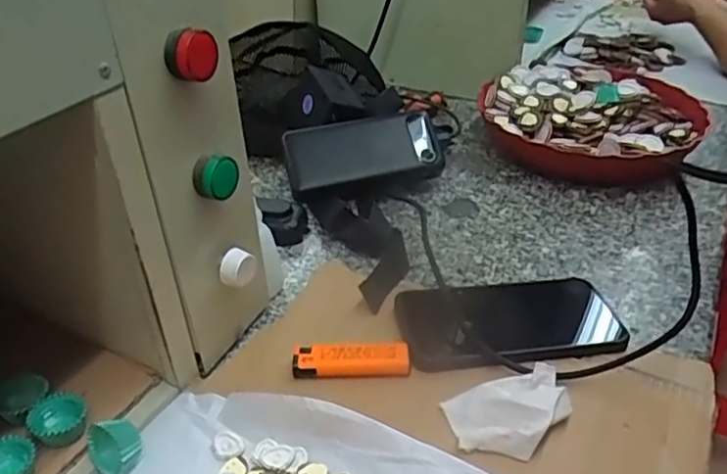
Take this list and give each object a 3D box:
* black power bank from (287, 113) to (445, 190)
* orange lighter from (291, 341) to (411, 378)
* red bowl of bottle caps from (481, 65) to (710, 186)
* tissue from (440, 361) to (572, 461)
[{"bbox_3d":[0.003,-0.086,0.626,0.153,0.021,0.070,-13,75,-10],"label":"black power bank"},{"bbox_3d":[-0.009,0.085,0.434,0.079,0.018,0.022,-2,35,-1],"label":"orange lighter"},{"bbox_3d":[0.251,-0.126,0.708,0.225,0.068,0.218,-1,35,1],"label":"red bowl of bottle caps"},{"bbox_3d":[0.093,0.107,0.393,0.076,0.017,0.057,-10,36,-11],"label":"tissue"}]

